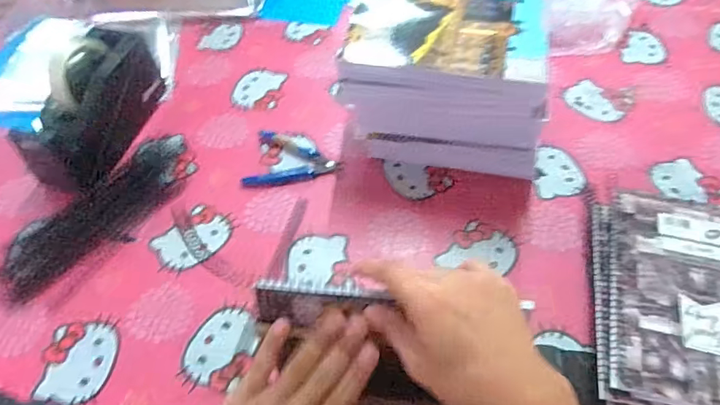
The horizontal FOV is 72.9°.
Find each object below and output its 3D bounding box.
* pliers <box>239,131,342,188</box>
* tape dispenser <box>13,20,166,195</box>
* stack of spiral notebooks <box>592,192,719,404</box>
[{"bbox_3d":[-0.084,-0.057,0.606,0.118,0.012,0.077,-6,54,-1],"label":"pliers"},{"bbox_3d":[-0.324,-0.121,0.596,0.076,0.113,0.204,7,55,8],"label":"tape dispenser"},{"bbox_3d":[0.300,0.095,0.452,0.165,0.060,0.217,8,55,8],"label":"stack of spiral notebooks"}]

